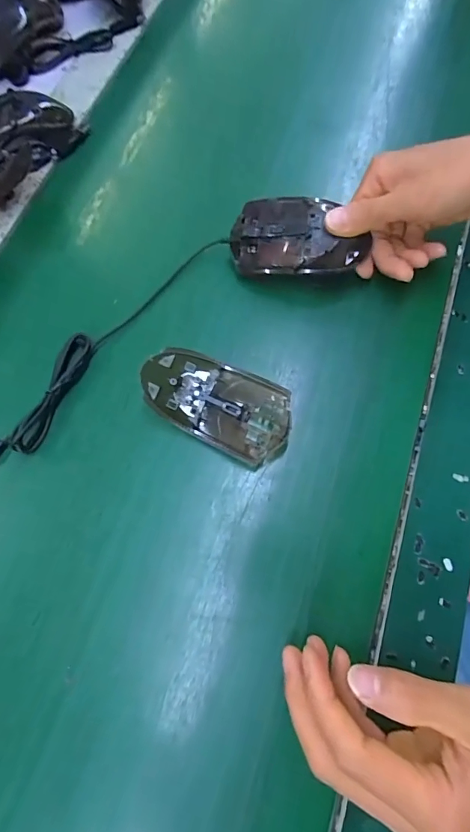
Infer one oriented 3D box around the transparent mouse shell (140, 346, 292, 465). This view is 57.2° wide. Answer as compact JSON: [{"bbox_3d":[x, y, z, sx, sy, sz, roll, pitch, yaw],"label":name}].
[{"bbox_3d":[-0.013,-0.010,0.321,0.109,0.036,0.054,22,72,10],"label":"transparent mouse shell"}]

